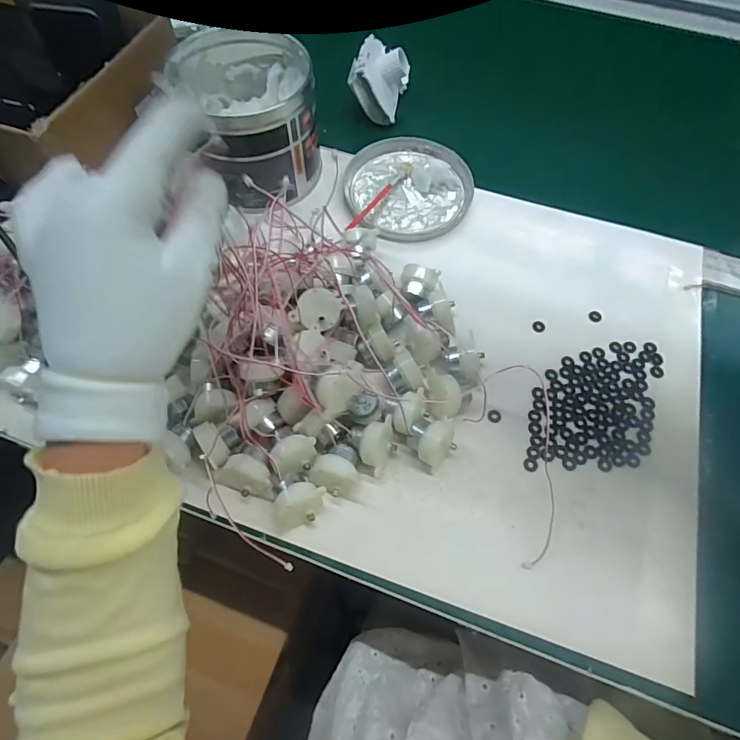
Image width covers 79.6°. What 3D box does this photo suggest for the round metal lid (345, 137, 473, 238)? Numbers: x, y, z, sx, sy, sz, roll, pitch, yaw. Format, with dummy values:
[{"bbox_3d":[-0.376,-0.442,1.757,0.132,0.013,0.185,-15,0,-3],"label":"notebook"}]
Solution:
[{"bbox_3d":[0.039,-0.189,0.457,0.125,0.015,0.126,0,65,-1],"label":"round metal lid"}]

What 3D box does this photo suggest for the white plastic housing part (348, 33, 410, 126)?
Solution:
[{"bbox_3d":[0.013,-0.323,0.491,0.052,0.052,0.073,14,66,6],"label":"white plastic housing part"}]

